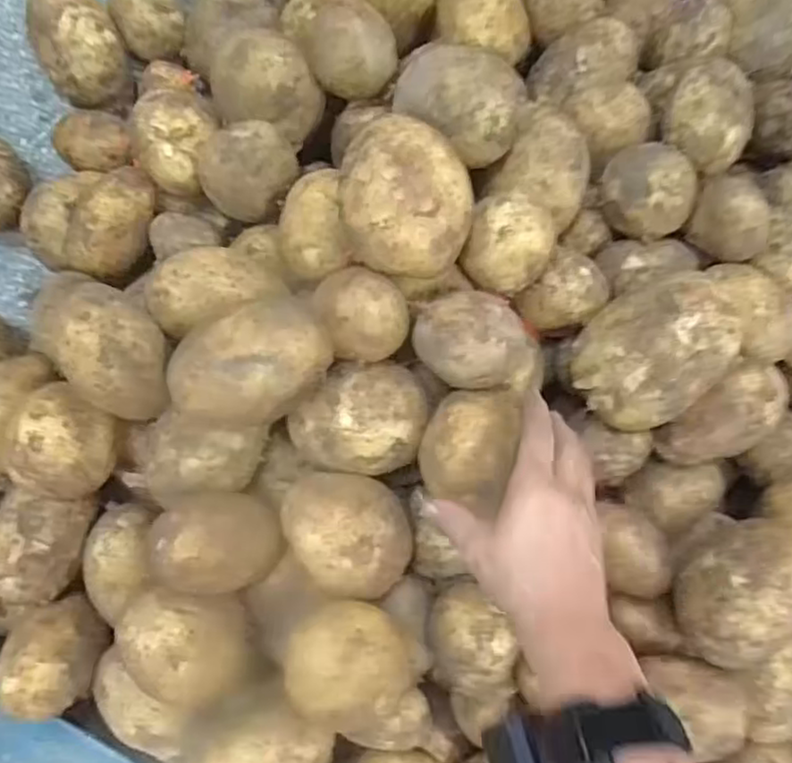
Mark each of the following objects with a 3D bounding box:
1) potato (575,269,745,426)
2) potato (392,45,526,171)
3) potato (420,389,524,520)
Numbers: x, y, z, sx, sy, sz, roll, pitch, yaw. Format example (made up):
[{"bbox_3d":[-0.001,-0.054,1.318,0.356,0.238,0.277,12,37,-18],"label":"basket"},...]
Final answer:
[{"bbox_3d":[0.179,-0.020,0.478,0.084,0.085,0.109,40,83,-4],"label":"potato"},{"bbox_3d":[0.044,-0.198,0.479,0.092,0.053,0.076,24,83,-7],"label":"potato"},{"bbox_3d":[0.051,0.045,0.458,0.059,0.045,0.080,16,85,-6],"label":"potato"}]

